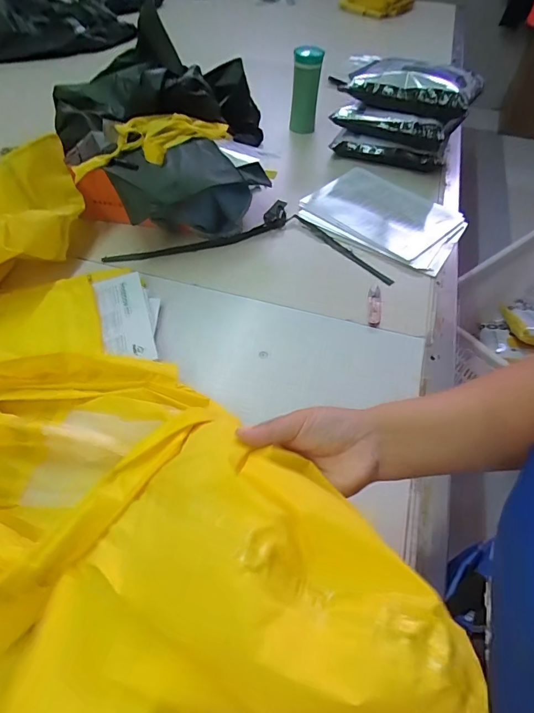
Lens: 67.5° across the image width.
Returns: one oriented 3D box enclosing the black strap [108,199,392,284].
[{"bbox_3d":[-0.030,-0.257,0.832,0.544,0.027,0.233,4,52,1],"label":"black strap"}]

